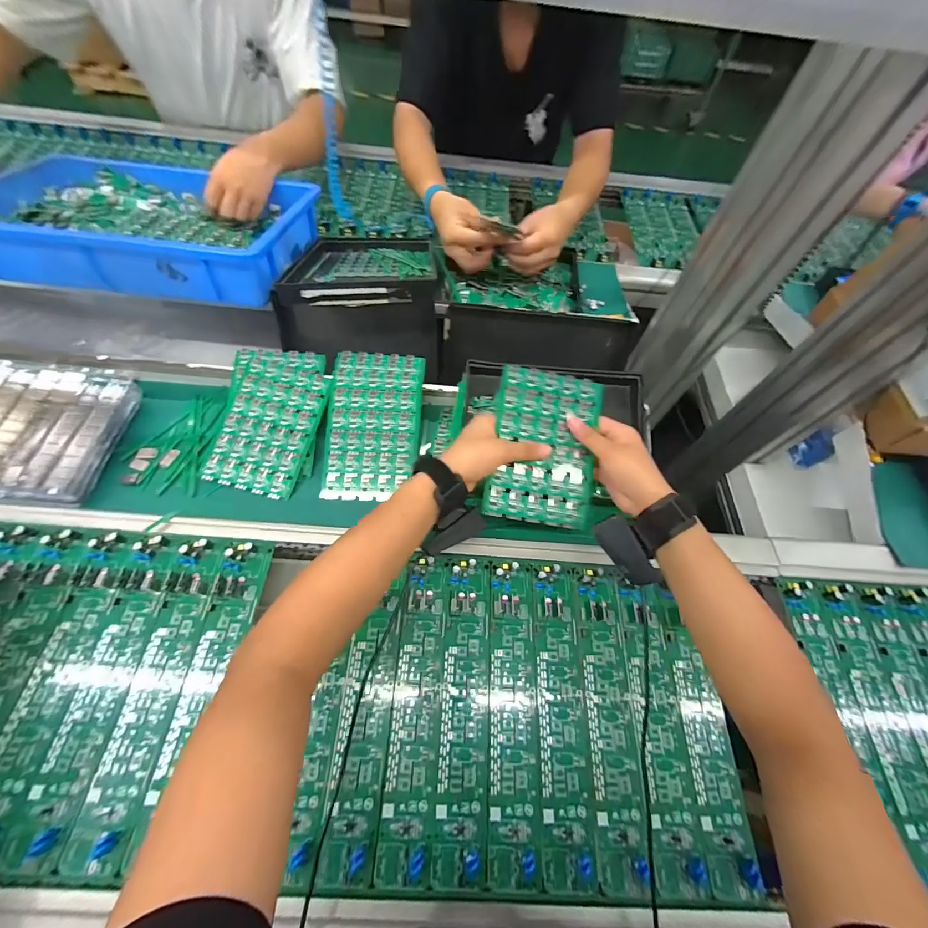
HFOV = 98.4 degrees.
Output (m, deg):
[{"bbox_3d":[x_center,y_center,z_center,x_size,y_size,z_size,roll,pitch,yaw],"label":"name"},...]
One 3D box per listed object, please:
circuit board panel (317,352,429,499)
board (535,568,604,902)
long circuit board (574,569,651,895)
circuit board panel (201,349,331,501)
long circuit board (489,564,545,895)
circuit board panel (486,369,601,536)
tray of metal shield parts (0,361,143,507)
[{"bbox_3d":[-0.112,-0.050,0.504,0.111,0.008,0.190,4,79,-4],"label":"circuit board panel"},{"bbox_3d":[0.098,0.240,0.401,0.048,0.013,0.274,4,60,-2],"label":"board"},{"bbox_3d":[0.147,0.243,0.403,0.049,0.011,0.268,4,60,-2],"label":"long circuit board"},{"bbox_3d":[-0.240,-0.056,0.501,0.119,0.009,0.188,7,77,-4],"label":"circuit board panel"},{"bbox_3d":[0.050,0.238,0.400,0.048,0.013,0.272,4,60,-2],"label":"long circuit board"},{"bbox_3d":[0.086,-0.019,0.427,0.110,0.009,0.162,10,82,-4],"label":"circuit board panel"},{"bbox_3d":[-0.561,-0.044,0.463,0.295,0.047,0.178,5,60,-2],"label":"tray of metal shield parts"}]

